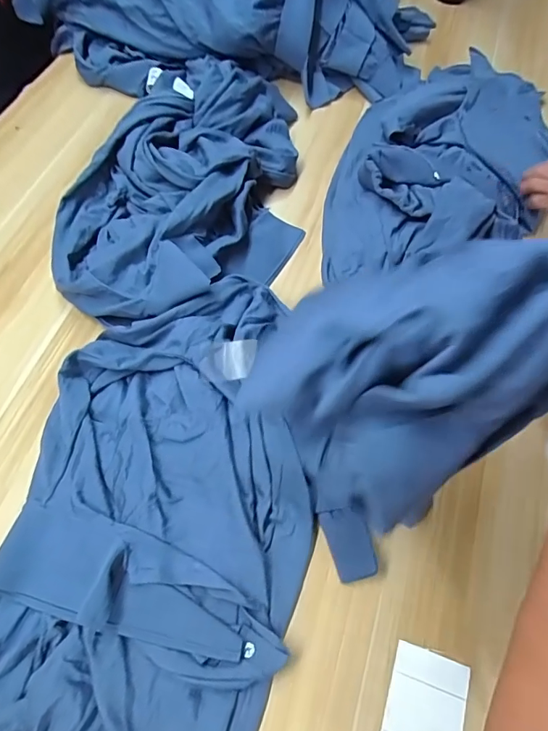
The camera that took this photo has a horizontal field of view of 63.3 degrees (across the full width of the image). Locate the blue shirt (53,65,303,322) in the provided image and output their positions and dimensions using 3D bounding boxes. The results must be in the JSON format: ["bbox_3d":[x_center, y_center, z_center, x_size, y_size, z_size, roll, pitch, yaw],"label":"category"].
[{"bbox_3d":[-0.140,-0.277,0.667,0.355,0.096,0.482,-1,65,-3],"label":"blue shirt"}]

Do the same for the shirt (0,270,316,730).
[{"bbox_3d":[-0.142,0.210,0.454,0.313,0.058,0.692,16,65,5],"label":"shirt"}]

